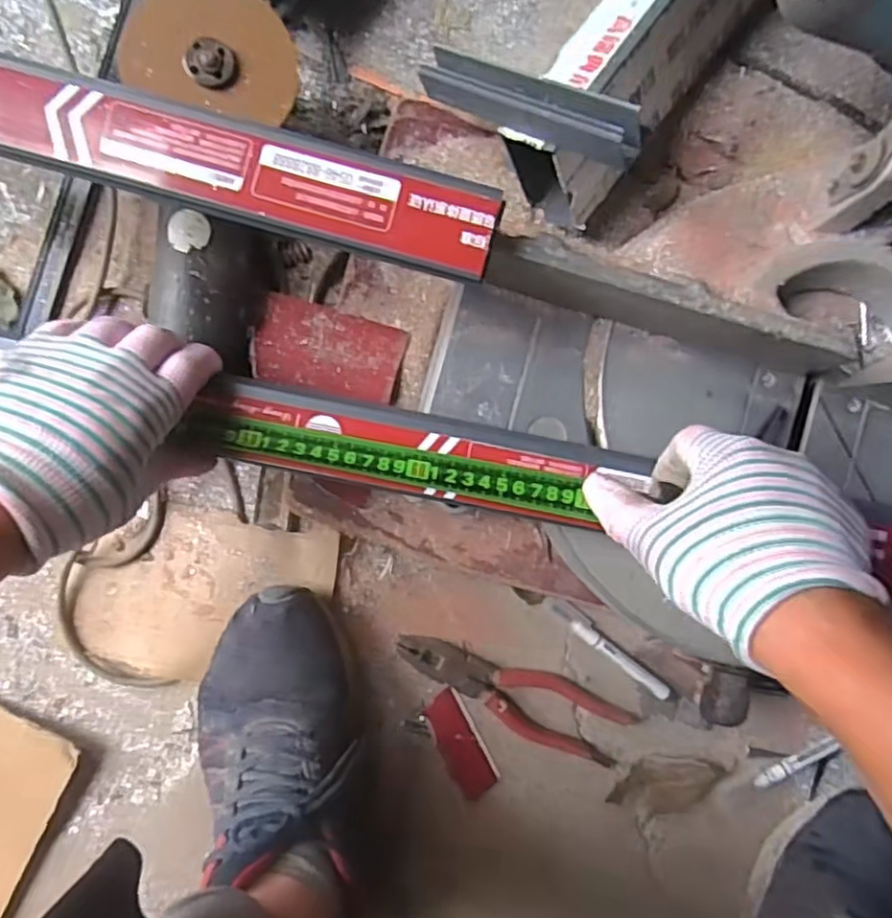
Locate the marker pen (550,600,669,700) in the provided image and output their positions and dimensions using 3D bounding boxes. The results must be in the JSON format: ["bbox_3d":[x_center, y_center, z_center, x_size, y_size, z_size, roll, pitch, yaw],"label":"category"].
[{"bbox_3d":[0.131,0.152,0.533,0.120,0.014,0.016,38,90,-7],"label":"marker pen"}]

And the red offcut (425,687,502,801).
[{"bbox_3d":[0.012,0.227,0.524,0.032,0.007,0.085,-27,96,-3],"label":"red offcut"}]

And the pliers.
[{"bbox_3d":[0.055,0.188,0.524,0.200,0.015,0.057,27,91,-7],"label":"pliers"}]

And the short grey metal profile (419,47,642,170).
[{"bbox_3d":[0.047,-0.214,0.400,0.161,0.021,0.034,38,90,30],"label":"short grey metal profile"}]

